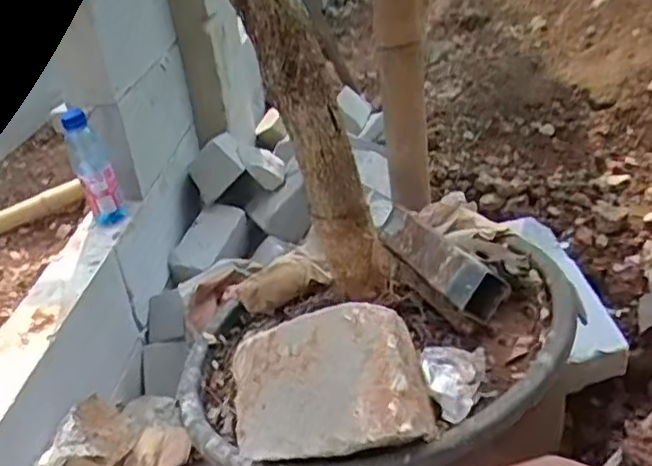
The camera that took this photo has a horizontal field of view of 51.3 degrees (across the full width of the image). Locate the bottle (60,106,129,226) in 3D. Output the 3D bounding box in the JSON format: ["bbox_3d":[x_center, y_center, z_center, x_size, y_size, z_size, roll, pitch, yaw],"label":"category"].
[{"bbox_3d":[-0.435,-0.122,1.280,0.070,0.219,0.052,-18,32,-19],"label":"bottle"}]

